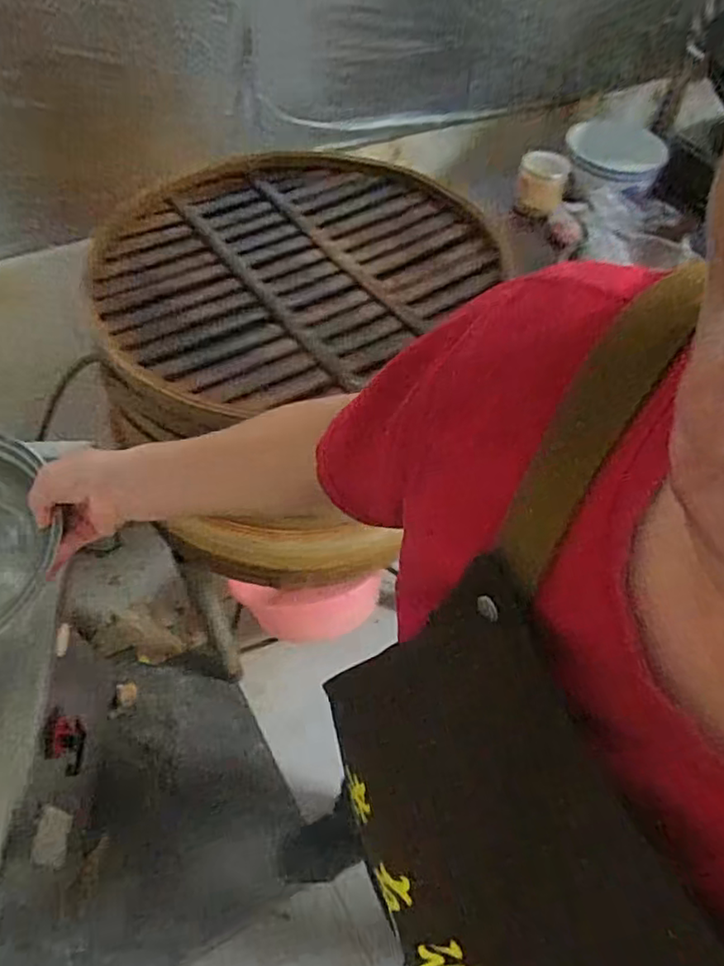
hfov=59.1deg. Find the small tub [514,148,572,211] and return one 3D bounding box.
[{"bbox_3d":[0.317,-0.529,1.127,0.094,0.085,0.098,16,56,8],"label":"small tub"}]

